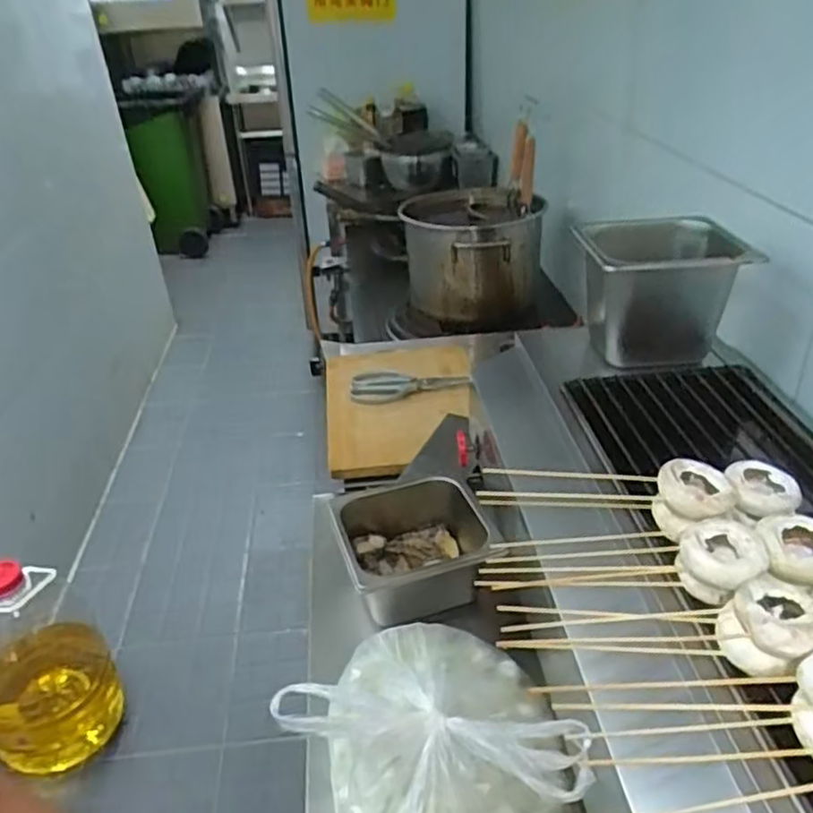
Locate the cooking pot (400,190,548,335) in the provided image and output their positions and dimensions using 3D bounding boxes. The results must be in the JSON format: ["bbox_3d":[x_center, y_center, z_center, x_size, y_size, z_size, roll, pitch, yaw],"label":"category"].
[{"bbox_3d":[0.142,-0.313,1.517,0.293,0.252,0.286,2,33,9],"label":"cooking pot"}]

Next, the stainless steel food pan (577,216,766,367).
[{"bbox_3d":[0.284,-0.129,0.796,0.159,0.133,0.139,-5,33,-1],"label":"stainless steel food pan"}]

